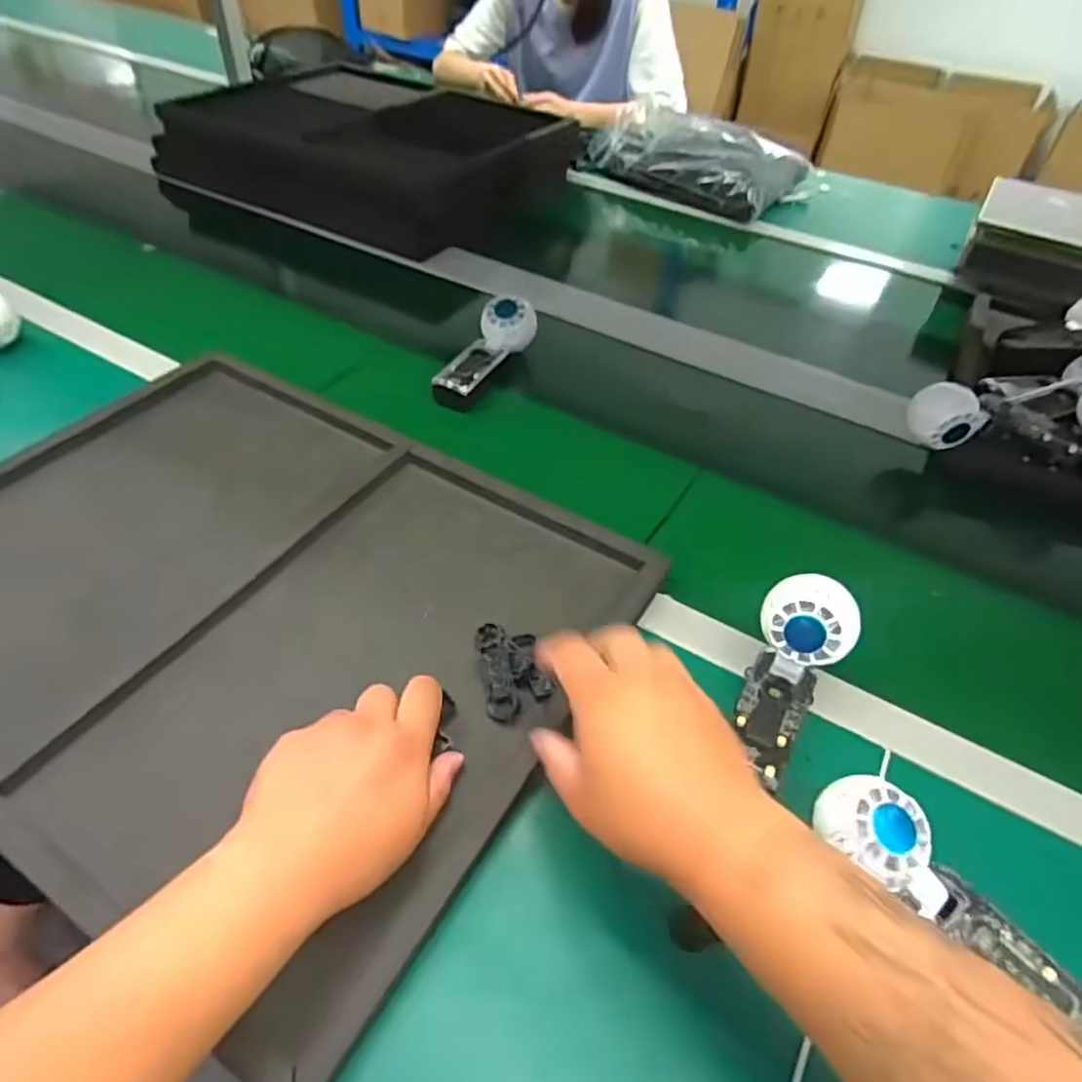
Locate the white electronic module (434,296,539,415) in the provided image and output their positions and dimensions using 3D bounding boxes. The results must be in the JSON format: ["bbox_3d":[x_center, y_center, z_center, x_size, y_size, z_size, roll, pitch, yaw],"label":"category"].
[{"bbox_3d":[-0.062,-0.211,0.772,0.060,0.052,0.153,19,51,11],"label":"white electronic module"}]

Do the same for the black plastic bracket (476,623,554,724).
[{"bbox_3d":[-0.019,0.092,0.502,0.045,0.014,0.072,-6,51,-10],"label":"black plastic bracket"}]

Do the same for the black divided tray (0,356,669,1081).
[{"bbox_3d":[-0.241,0.036,0.551,0.546,0.033,0.422,28,53,18],"label":"black divided tray"}]

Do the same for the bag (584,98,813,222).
[{"bbox_3d":[0.268,-0.701,1.240,0.388,0.096,0.219,37,56,24],"label":"bag"}]

